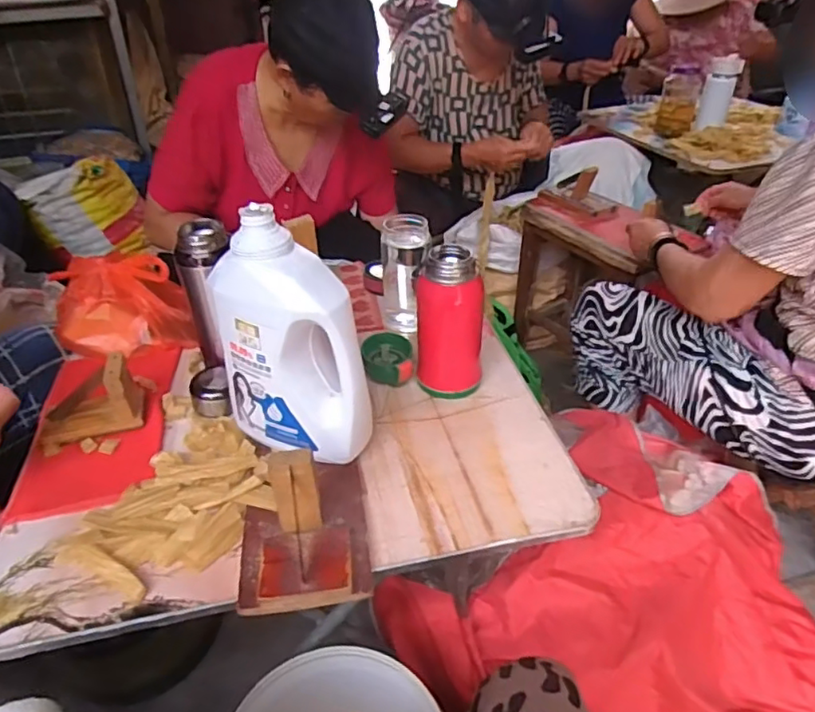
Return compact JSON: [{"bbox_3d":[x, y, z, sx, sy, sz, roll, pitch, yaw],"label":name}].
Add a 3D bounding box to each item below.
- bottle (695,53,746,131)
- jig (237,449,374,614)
[{"bbox_3d":[0.830,-0.694,1.586,0.079,0.180,0.076,12,39,17],"label":"bottle"},{"bbox_3d":[-0.099,0.136,0.552,0.119,0.100,0.159,-5,37,-6],"label":"jig"}]

